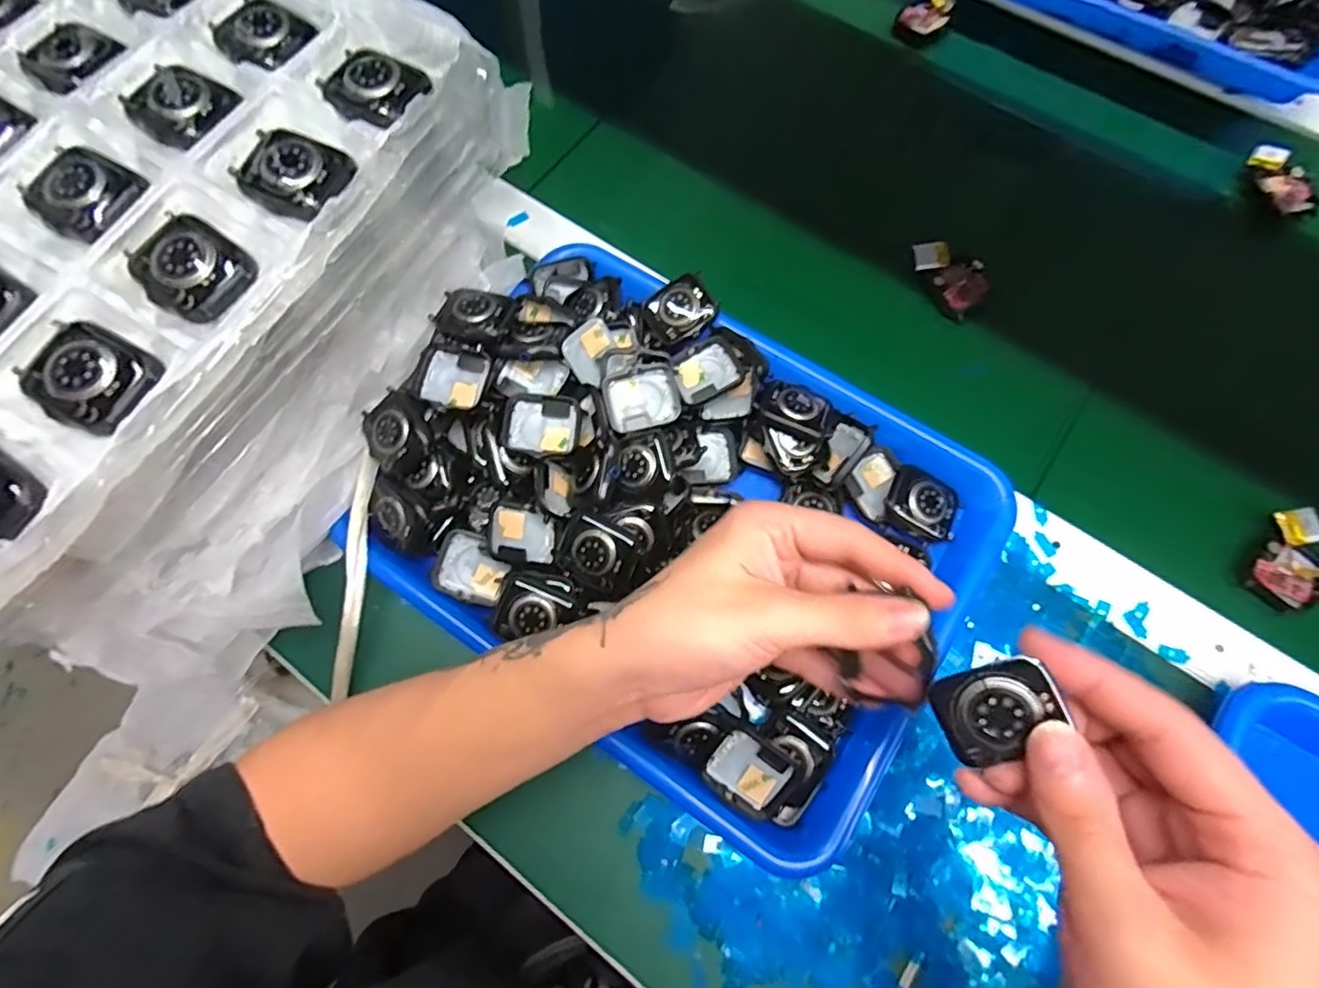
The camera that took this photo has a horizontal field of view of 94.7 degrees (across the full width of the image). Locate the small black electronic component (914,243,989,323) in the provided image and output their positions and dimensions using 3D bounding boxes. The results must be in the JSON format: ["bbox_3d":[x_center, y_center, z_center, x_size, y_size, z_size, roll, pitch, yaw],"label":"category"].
[{"bbox_3d":[0.203,-0.151,0.419,0.036,0.014,0.056,-25,72,-6],"label":"small black electronic component"}]

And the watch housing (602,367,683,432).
[{"bbox_3d":[-0.010,-0.057,0.358,0.044,0.008,0.033,-11,71,-2],"label":"watch housing"}]

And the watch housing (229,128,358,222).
[{"bbox_3d":[-0.159,-0.139,0.264,0.048,0.008,0.037,24,74,10],"label":"watch housing"}]

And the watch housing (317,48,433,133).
[{"bbox_3d":[-0.131,-0.187,0.277,0.046,0.005,0.037,32,75,12],"label":"watch housing"}]

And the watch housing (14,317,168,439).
[{"bbox_3d":[-0.223,-0.047,0.236,0.049,0.011,0.037,24,74,10],"label":"watch housing"}]

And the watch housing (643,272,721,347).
[{"bbox_3d":[0.013,-0.115,0.377,0.040,0.009,0.037,-34,81,11],"label":"watch housing"}]

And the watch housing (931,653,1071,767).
[{"bbox_3d":[0.114,0.073,0.208,0.037,0.010,0.028,-34,75,18],"label":"watch housing"}]

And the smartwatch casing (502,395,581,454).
[{"bbox_3d":[-0.067,-0.040,0.351,0.041,0.013,0.034,1,71,3],"label":"smartwatch casing"}]

